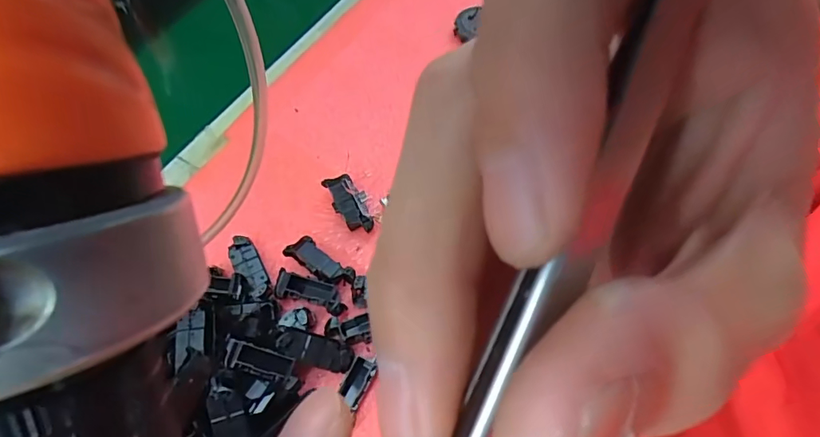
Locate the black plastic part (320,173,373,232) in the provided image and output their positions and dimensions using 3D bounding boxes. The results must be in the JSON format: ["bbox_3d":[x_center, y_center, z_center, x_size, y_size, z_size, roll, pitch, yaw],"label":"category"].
[{"bbox_3d":[-0.047,-0.012,0.384,0.026,0.026,0.053,-22,63,-8],"label":"black plastic part"}]

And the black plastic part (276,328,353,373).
[{"bbox_3d":[-0.063,0.086,0.327,0.050,0.017,0.020,22,62,-16],"label":"black plastic part"}]

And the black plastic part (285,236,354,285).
[{"bbox_3d":[-0.066,0.033,0.365,0.057,0.016,0.020,32,68,18],"label":"black plastic part"}]

